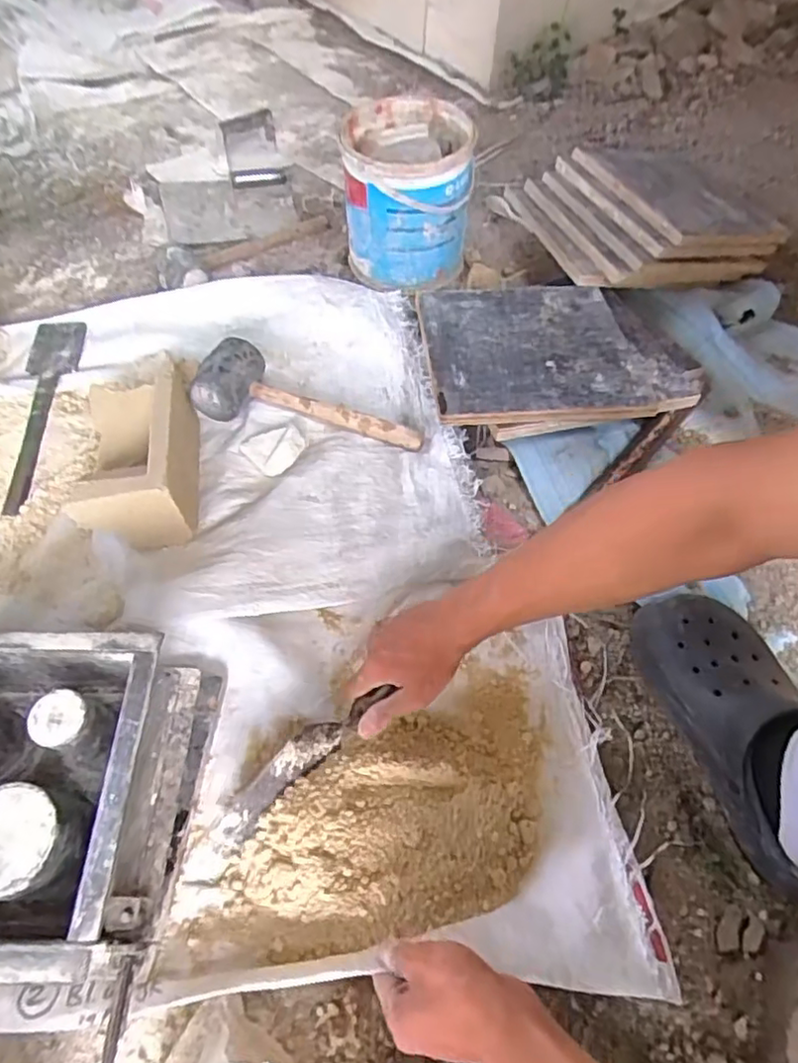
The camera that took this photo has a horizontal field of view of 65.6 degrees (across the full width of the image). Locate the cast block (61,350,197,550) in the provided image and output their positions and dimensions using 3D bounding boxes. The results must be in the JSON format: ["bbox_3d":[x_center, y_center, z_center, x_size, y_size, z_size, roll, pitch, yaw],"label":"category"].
[{"bbox_3d":[-0.292,-0.090,0.687,0.106,0.116,0.188,-7,57,-5],"label":"cast block"}]

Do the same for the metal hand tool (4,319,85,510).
[{"bbox_3d":[-0.450,-0.153,0.762,0.064,0.020,0.292,-1,62,-2],"label":"metal hand tool"}]

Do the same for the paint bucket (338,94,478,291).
[{"bbox_3d":[0.013,-0.457,0.852,0.160,0.186,0.163,0,57,0],"label":"paint bucket"}]

